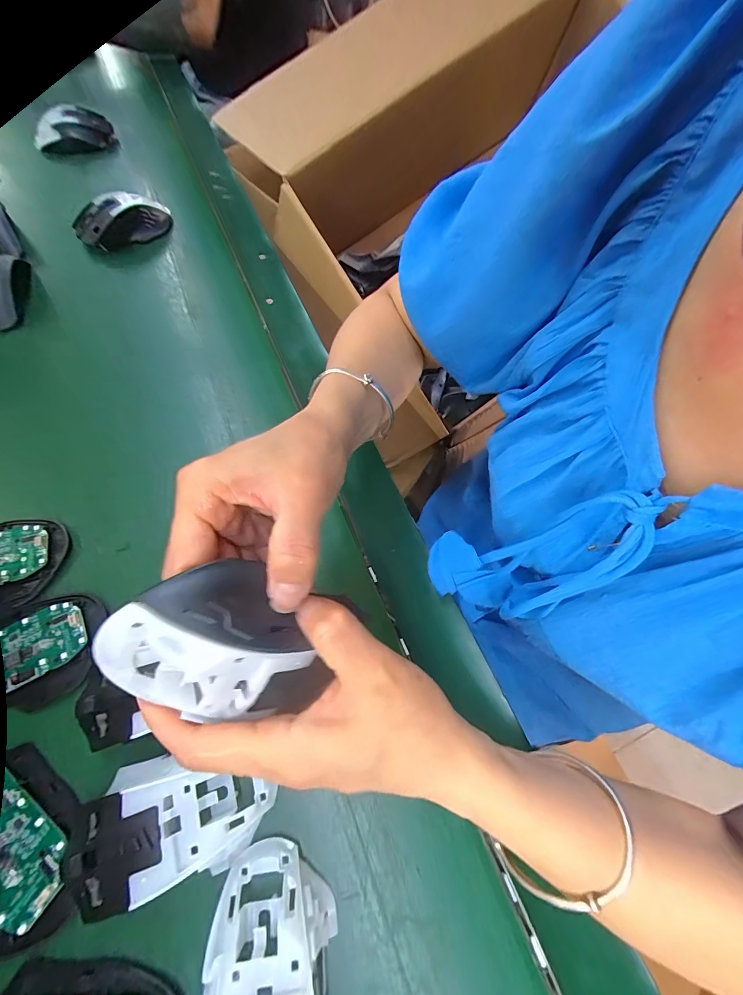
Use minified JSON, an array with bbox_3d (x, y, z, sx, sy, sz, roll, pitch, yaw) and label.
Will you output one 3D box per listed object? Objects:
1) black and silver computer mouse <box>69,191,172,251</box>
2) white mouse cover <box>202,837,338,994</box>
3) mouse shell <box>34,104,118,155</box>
[{"bbox_3d":[-0.318,-0.356,0.490,0.113,0.047,0.053,-27,67,-15],"label":"black and silver computer mouse"},{"bbox_3d":[-0.053,0.251,0.191,0.067,0.036,0.116,1,63,-2],"label":"white mouse cover"},{"bbox_3d":[-0.465,-0.568,0.598,0.110,0.058,0.051,-27,67,-15],"label":"mouse shell"}]

